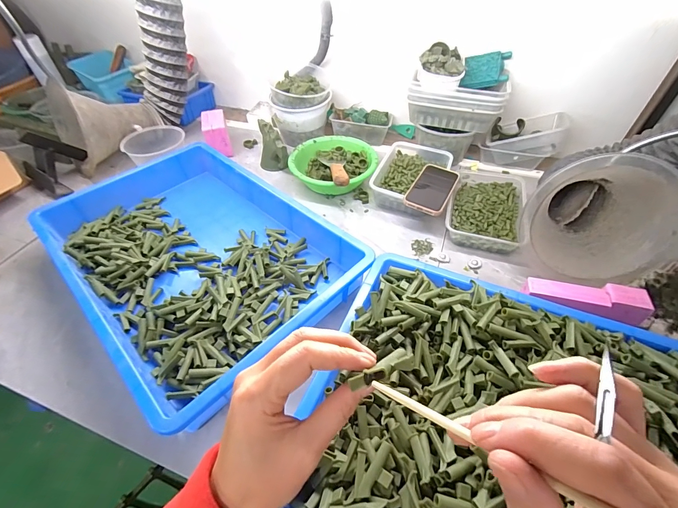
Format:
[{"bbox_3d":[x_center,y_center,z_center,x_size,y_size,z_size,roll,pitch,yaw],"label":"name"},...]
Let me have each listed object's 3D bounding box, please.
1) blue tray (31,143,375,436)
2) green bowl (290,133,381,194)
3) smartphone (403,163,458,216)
[{"bbox_3d":[-0.268,-0.009,0.604,0.562,0.083,0.374,35,57,28],"label":"blue tray"},{"bbox_3d":[-0.012,-0.210,0.782,0.196,0.082,0.194,-1,48,1],"label":"green bowl"},{"bbox_3d":[0.193,-0.136,0.680,0.077,0.012,0.154,21,51,19],"label":"smartphone"}]

